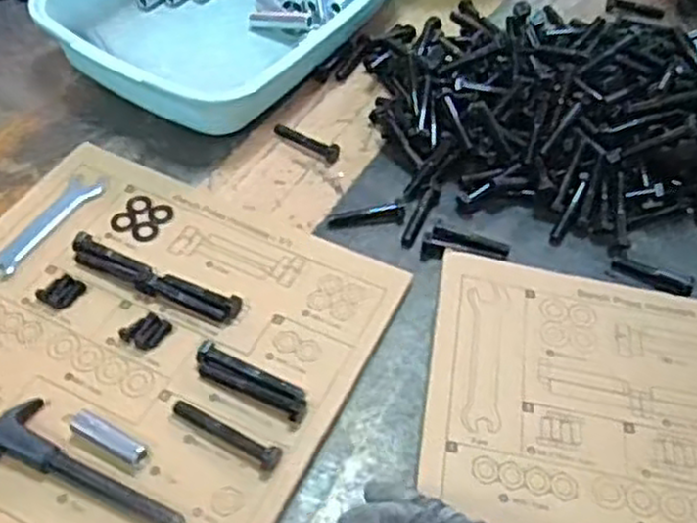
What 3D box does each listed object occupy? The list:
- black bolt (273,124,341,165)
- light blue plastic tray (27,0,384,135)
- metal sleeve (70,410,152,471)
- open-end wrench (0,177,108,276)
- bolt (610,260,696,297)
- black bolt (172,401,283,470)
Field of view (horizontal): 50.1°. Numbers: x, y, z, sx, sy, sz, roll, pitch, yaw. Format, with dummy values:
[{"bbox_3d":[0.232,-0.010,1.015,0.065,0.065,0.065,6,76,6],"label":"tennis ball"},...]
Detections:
[{"bbox_3d":[-0.035,-0.102,0.627,0.063,0.010,0.014,30,55,17],"label":"black bolt"},{"bbox_3d":[-0.114,-0.254,0.716,0.239,0.053,0.332,29,55,16],"label":"light blue plastic tray"},{"bbox_3d":[-0.143,0.106,0.444,0.052,0.010,0.017,30,55,17],"label":"metal sleeve"},{"bbox_3d":[-0.224,-0.029,0.556,0.028,0.004,0.109,23,54,12],"label":"open-end wrench"},{"bbox_3d":[0.229,0.012,0.563,0.058,0.008,0.016,24,52,32],"label":"bolt"},{"bbox_3d":[-0.074,0.101,0.449,0.076,0.015,0.012,30,55,17],"label":"black bolt"}]

